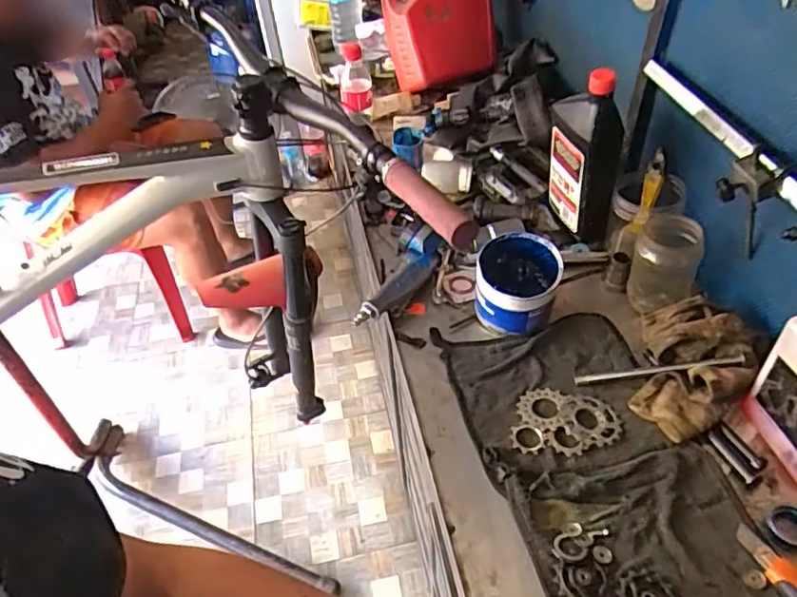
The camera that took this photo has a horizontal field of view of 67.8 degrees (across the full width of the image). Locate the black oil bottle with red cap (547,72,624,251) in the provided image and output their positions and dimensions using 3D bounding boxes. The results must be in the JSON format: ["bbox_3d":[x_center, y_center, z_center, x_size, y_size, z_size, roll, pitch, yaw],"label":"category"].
[{"bbox_3d":[0.250,-0.190,0.796,0.062,0.234,0.113,-9,44,-6],"label":"black oil bottle with red cap"}]

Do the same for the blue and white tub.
[{"bbox_3d":[0.148,-0.013,0.743,0.096,0.101,0.099,-2,44,2],"label":"blue and white tub"}]

